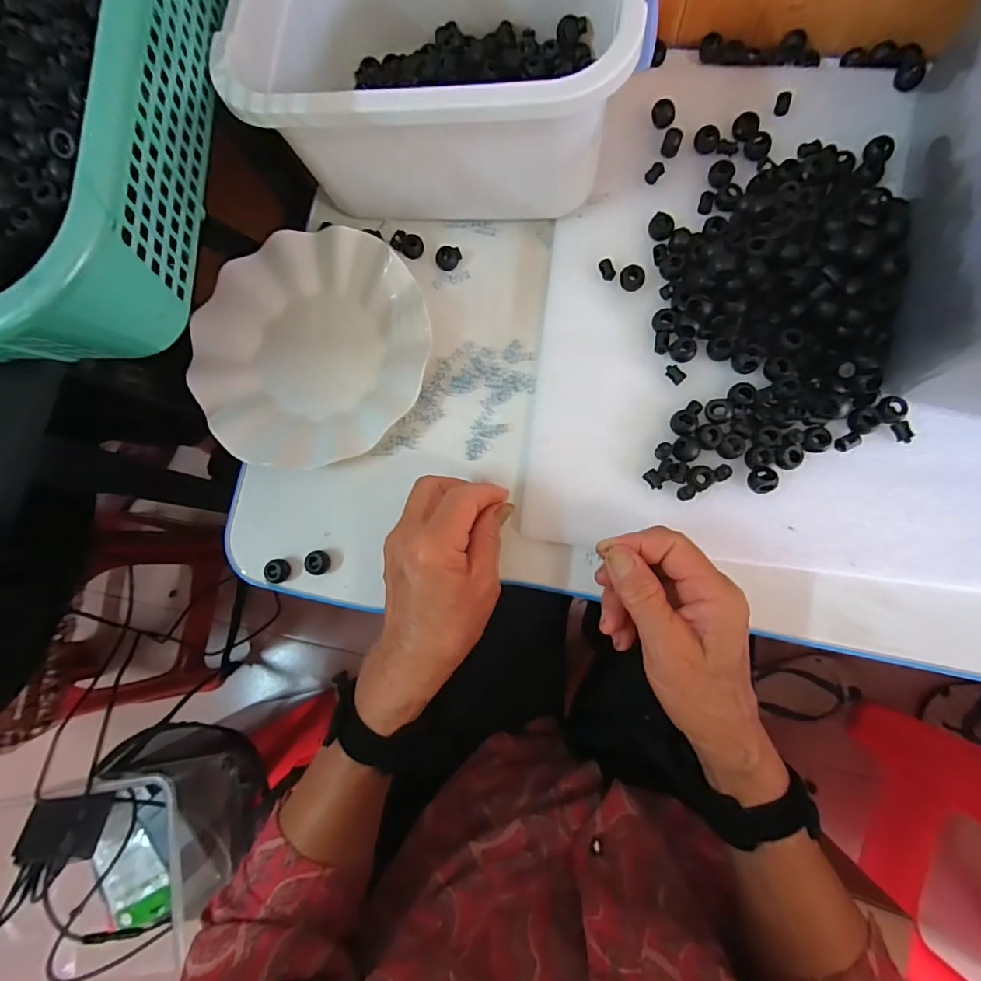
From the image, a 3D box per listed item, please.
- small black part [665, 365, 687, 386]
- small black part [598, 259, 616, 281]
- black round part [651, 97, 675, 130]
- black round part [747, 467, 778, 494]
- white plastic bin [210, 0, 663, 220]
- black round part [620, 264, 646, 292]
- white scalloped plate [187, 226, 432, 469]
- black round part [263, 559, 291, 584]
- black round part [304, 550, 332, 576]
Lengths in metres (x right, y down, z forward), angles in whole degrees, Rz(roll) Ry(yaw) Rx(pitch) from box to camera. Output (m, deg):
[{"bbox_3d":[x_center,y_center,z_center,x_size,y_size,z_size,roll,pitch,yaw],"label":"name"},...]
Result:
[{"bbox_3d":[0.128,-0.081,0.340,0.010,0.004,0.014,-45,80,-1],"label":"small black part"},{"bbox_3d":[0.085,-0.161,0.355,0.010,0.004,0.016,-21,80,3],"label":"small black part"},{"bbox_3d":[0.127,-0.278,0.360,0.016,0.008,0.016,-1,82,6],"label":"black round part"},{"bbox_3d":[0.179,-0.007,0.323,0.016,0.012,0.017,-1,82,6],"label":"black round part"},{"bbox_3d":[-0.032,-0.294,0.326,0.243,0.114,0.179,6,82,7],"label":"white plastic bin"},{"bbox_3d":[0.102,-0.154,0.353,0.017,0.007,0.016,-1,82,6],"label":"black round part"},{"bbox_3d":[-0.134,-0.107,0.365,0.175,0.019,0.169,-1,86,7],"label":"white scalloped plate"},{"bbox_3d":[-0.157,0.060,0.360,0.015,0.012,0.016,-1,82,6],"label":"black round part"},{"bbox_3d":[-0.126,0.053,0.359,0.013,0.015,0.017,10,83,8],"label":"black round part"}]

